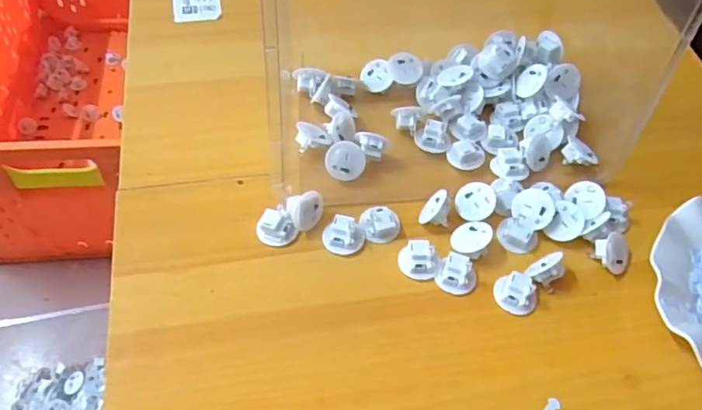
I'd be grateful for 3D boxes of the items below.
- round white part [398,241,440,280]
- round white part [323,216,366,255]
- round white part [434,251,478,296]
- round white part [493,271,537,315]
[{"bbox_3d":[0.053,0.042,0.437,0.031,0.016,0.026,13,56,3],"label":"round white part"},{"bbox_3d":[-0.005,0.023,0.446,0.033,0.016,0.027,3,56,-4],"label":"round white part"},{"bbox_3d":[0.081,0.053,0.432,0.030,0.017,0.025,27,58,12],"label":"round white part"},{"bbox_3d":[0.126,0.067,0.428,0.033,0.014,0.027,31,59,15],"label":"round white part"}]

